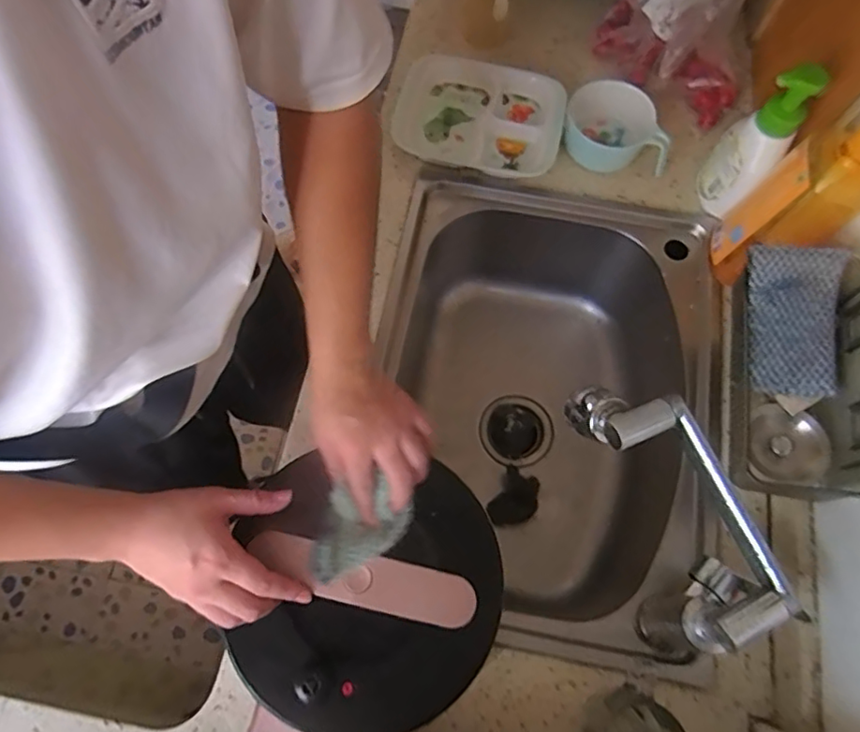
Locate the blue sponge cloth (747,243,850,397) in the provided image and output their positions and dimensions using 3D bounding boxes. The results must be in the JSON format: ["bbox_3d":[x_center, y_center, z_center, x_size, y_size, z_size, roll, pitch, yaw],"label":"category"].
[{"bbox_3d":[0.362,-0.046,0.575,0.084,0.019,0.146,7,88,17],"label":"blue sponge cloth"}]

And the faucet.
[{"bbox_3d":[0.216,0.142,0.542,0.086,0.175,0.263,-23,71,-9],"label":"faucet"}]

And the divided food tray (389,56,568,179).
[{"bbox_3d":[0.063,-0.350,0.805,0.240,0.038,0.175,21,70,7],"label":"divided food tray"}]

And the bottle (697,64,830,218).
[{"bbox_3d":[0.384,-0.262,0.687,0.076,0.202,0.073,39,73,13],"label":"bottle"}]

